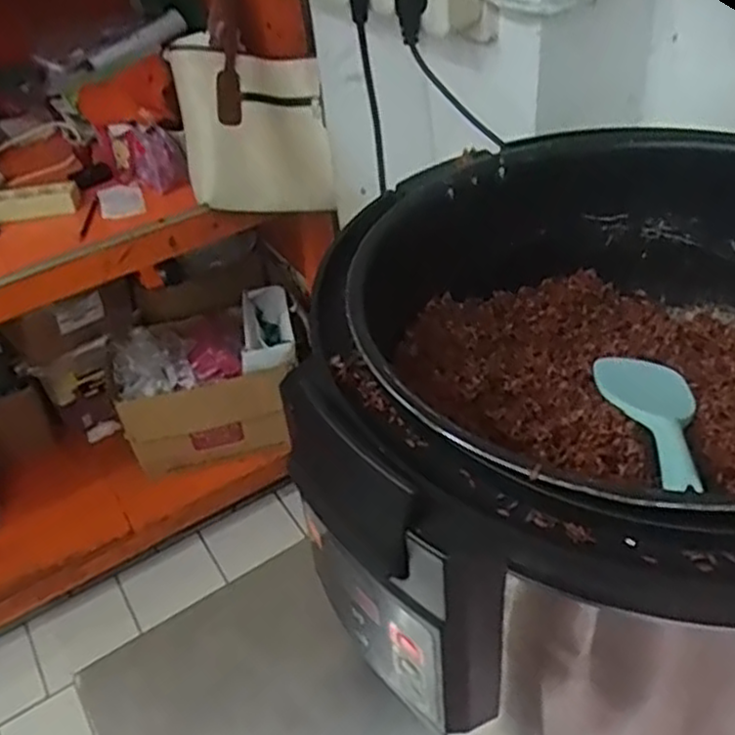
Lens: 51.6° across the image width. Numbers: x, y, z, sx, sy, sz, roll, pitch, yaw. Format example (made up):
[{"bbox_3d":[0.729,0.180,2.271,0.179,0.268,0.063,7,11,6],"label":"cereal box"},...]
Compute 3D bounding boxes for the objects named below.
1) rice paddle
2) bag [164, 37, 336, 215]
[{"bbox_3d":[0.191,0.030,0.504,0.062,0.016,0.155,-1,28,8],"label":"rice paddle"},{"bbox_3d":[-0.145,-0.303,0.991,0.180,0.267,0.028,-13,49,-6],"label":"bag"}]

